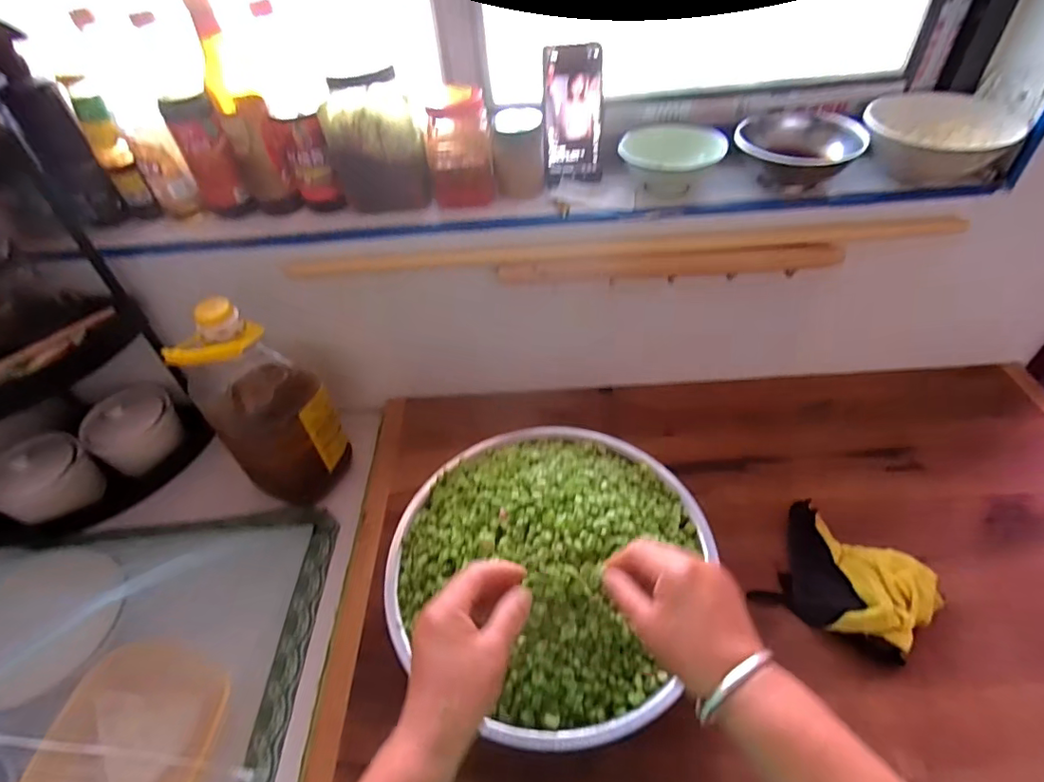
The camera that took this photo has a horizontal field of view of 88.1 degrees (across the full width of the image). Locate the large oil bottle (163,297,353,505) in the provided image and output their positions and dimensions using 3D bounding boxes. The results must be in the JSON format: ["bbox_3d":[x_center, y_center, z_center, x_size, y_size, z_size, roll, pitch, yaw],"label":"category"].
[{"bbox_3d":[-0.341,0.026,0.726,0.142,0.298,0.110,-34,54,-22],"label":"large oil bottle"}]

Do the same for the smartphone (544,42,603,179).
[{"bbox_3d":[0.067,-0.359,0.697,0.072,0.147,0.007,-1,32,4],"label":"smartphone"}]

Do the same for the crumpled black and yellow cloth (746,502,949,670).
[{"bbox_3d":[0.379,0.211,0.616,0.163,0.057,0.137,28,57,27],"label":"crumpled black and yellow cloth"}]

